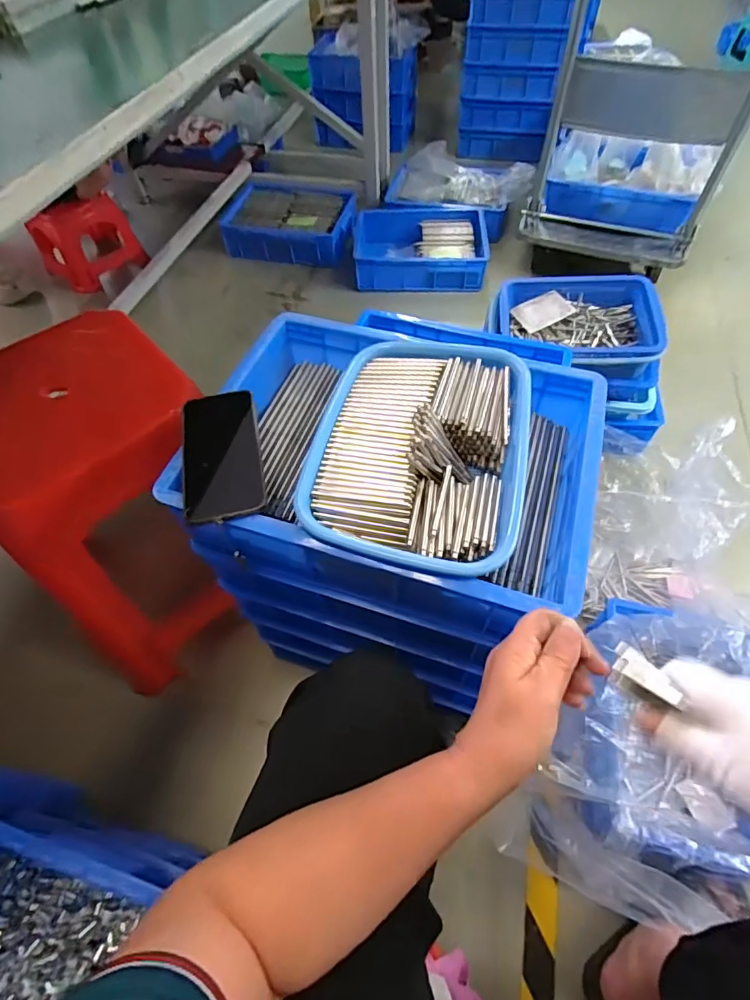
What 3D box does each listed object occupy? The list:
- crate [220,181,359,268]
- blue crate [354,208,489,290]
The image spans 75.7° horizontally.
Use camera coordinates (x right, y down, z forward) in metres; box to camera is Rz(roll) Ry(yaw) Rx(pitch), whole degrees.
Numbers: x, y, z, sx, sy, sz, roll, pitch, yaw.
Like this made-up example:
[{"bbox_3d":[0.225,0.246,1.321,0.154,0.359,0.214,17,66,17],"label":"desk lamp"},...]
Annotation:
[{"bbox_3d":[-0.295,-0.979,1.697,0.450,0.119,0.361,7,57,7],"label":"crate"},{"bbox_3d":[0.145,-0.822,1.580,0.415,0.111,0.330,1,56,3],"label":"blue crate"}]

